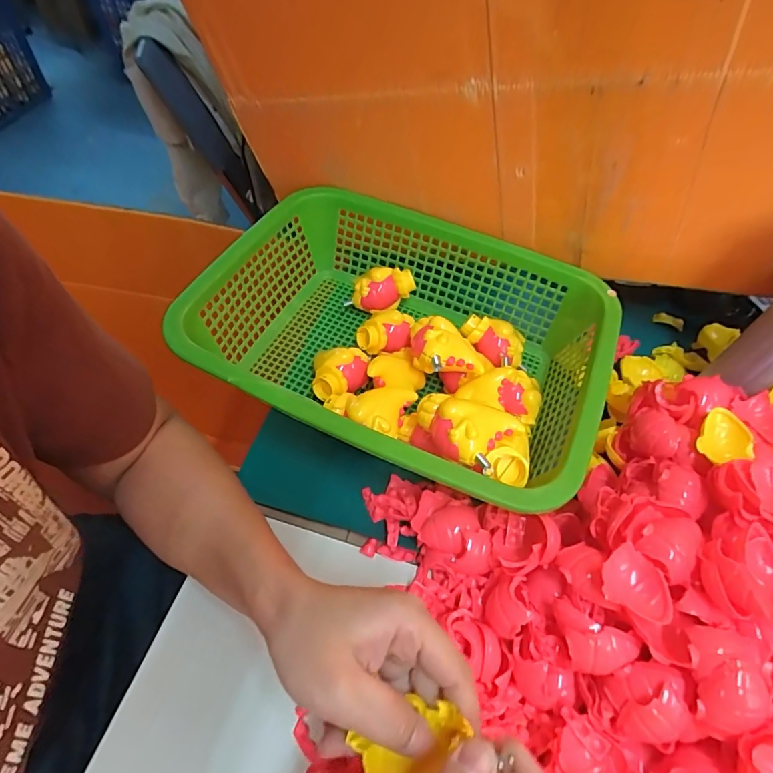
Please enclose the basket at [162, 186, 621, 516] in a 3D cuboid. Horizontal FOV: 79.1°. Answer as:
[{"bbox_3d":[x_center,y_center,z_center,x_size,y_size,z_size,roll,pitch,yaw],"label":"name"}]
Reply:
[{"bbox_3d":[0.013,-0.040,0.446,0.344,0.099,0.265,21,56,11],"label":"basket"}]

